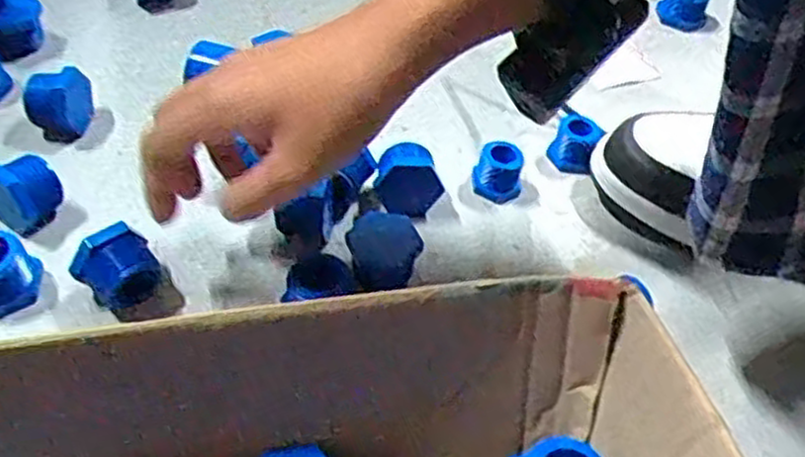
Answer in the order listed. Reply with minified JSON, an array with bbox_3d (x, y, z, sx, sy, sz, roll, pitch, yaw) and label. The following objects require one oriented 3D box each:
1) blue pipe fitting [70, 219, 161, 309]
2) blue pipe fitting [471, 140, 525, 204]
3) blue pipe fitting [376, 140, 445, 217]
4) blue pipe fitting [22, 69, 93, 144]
[{"bbox_3d":[-0.138,0.022,0.386,0.027,0.039,0.033,39,56,25],"label":"blue pipe fitting"},{"bbox_3d":[0.057,-0.033,0.470,0.026,0.027,0.026,3,49,-3],"label":"blue pipe fitting"},{"bbox_3d":[0.004,-0.028,0.453,0.036,0.030,0.030,3,49,-4],"label":"blue pipe fitting"},{"bbox_3d":[-0.203,-0.073,0.468,0.038,0.033,0.029,-17,53,-20],"label":"blue pipe fitting"}]

